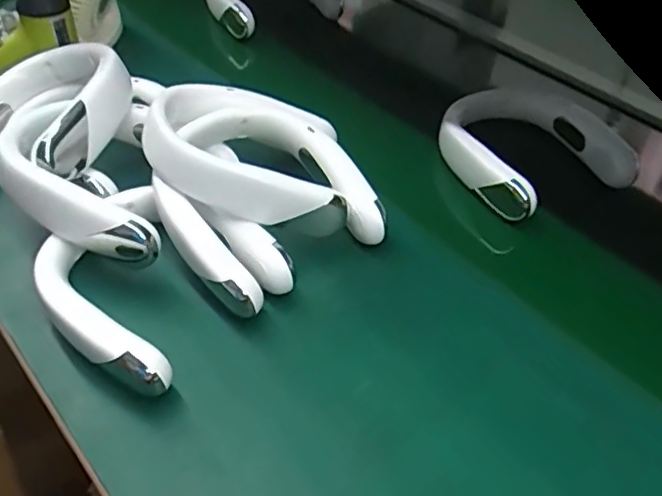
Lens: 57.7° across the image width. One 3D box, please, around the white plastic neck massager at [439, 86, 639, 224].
[{"bbox_3d":[0.235,-0.129,0.730,0.201,0.045,0.199,-16,49,-17],"label":"white plastic neck massager"}]

